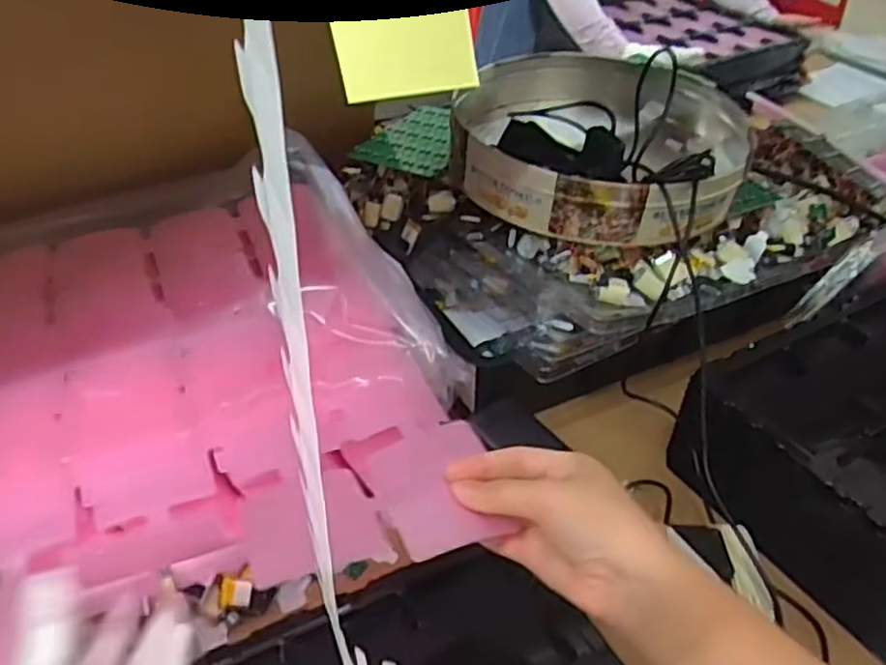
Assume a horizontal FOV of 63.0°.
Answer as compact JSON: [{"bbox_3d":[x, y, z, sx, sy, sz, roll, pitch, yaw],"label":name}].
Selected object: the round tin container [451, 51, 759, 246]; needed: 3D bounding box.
[{"bbox_3d":[0.146,-0.187,0.674,0.257,0.073,0.279,4,40,-3],"label":"round tin container"}]

